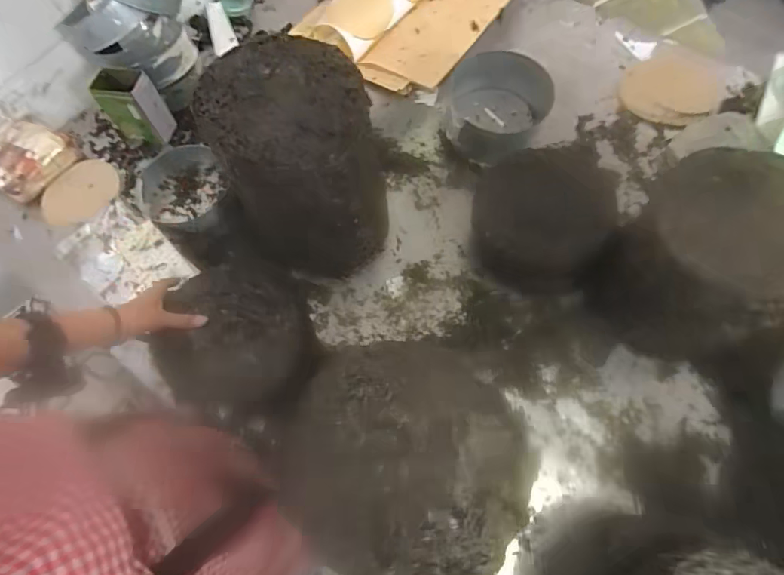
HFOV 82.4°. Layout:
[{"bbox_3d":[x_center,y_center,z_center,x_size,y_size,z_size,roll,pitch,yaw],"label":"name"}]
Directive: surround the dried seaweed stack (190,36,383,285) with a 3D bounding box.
[{"bbox_3d":[-0.121,-0.158,0.657,0.195,0.291,0.219,-19,68,-5],"label":"dried seaweed stack"}]

